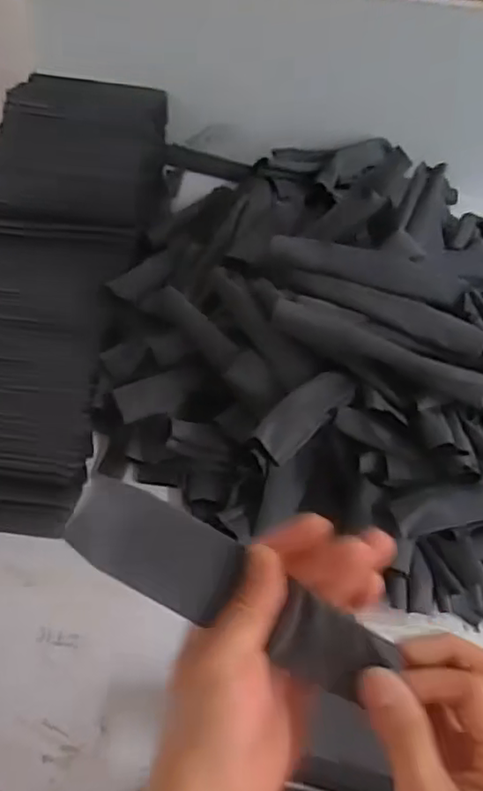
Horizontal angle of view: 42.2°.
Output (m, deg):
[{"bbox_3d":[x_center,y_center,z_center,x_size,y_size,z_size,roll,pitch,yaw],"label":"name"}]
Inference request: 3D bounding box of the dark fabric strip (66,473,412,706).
[{"bbox_3d":[-0.007,0.095,0.313,0.168,0.010,0.044,27,80,4],"label":"dark fabric strip"}]

